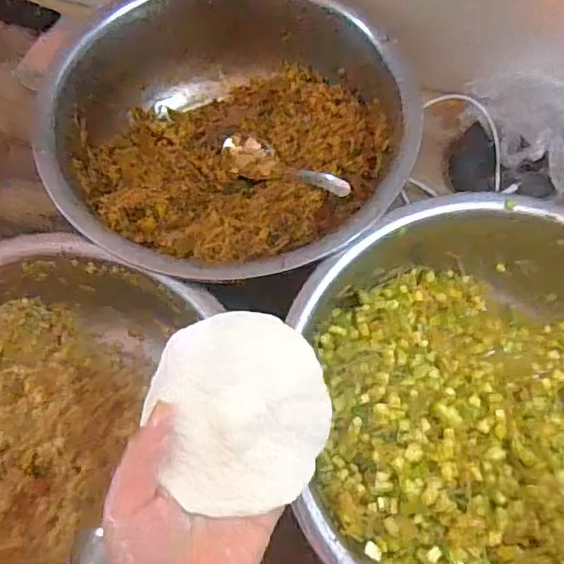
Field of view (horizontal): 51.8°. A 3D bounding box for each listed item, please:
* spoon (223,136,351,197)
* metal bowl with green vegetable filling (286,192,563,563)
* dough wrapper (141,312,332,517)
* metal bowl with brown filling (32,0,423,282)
[{"bbox_3d":[0.004,-0.117,0.599,0.163,0.030,0.044,26,69,39],"label":"spoon"},{"bbox_3d":[0.175,0.105,0.475,0.317,0.104,0.335,0,69,1],"label":"metal bowl with green vegetable filling"},{"bbox_3d":[-0.022,0.071,0.322,0.094,0.014,0.105,-21,95,-16],"label":"dough wrapper"},{"bbox_3d":[-0.054,-0.142,0.578,0.330,0.116,0.336,42,75,15],"label":"metal bowl with brown filling"}]

